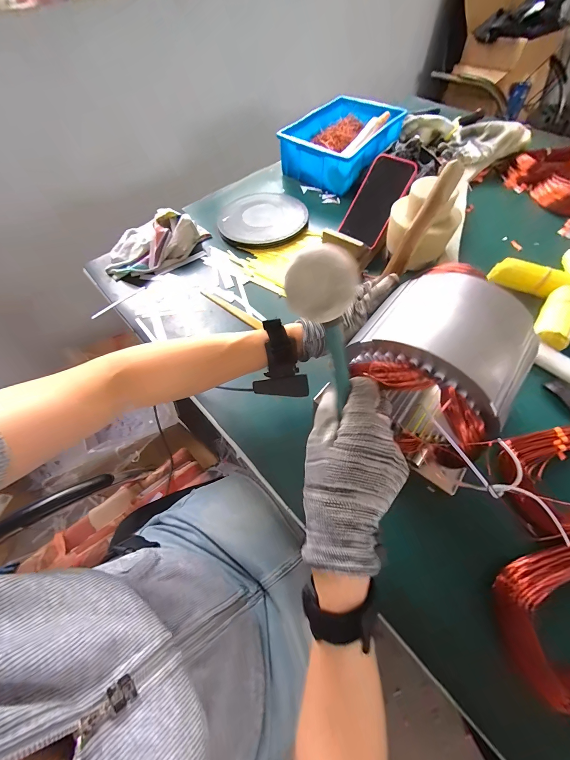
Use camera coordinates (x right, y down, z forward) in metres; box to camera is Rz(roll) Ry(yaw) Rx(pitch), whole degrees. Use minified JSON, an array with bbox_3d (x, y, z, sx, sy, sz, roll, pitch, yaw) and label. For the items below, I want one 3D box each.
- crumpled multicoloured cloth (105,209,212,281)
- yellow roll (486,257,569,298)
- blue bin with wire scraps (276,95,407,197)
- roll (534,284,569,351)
[{"bbox_3d":[-0.255,-0.273,0.566,0.208,0.066,0.084,-30,63,-14],"label":"crumpled multicoloured cloth"},{"bbox_3d":[0.420,-0.167,0.477,0.131,0.031,0.035,30,66,18],"label":"yellow roll"},{"bbox_3d":[0.134,-0.593,0.717,0.217,0.084,0.291,35,68,20],"label":"blue bin with wire scraps"},{"bbox_3d":[0.421,-0.099,0.441,0.041,0.038,0.124,31,66,19],"label":"roll"}]

